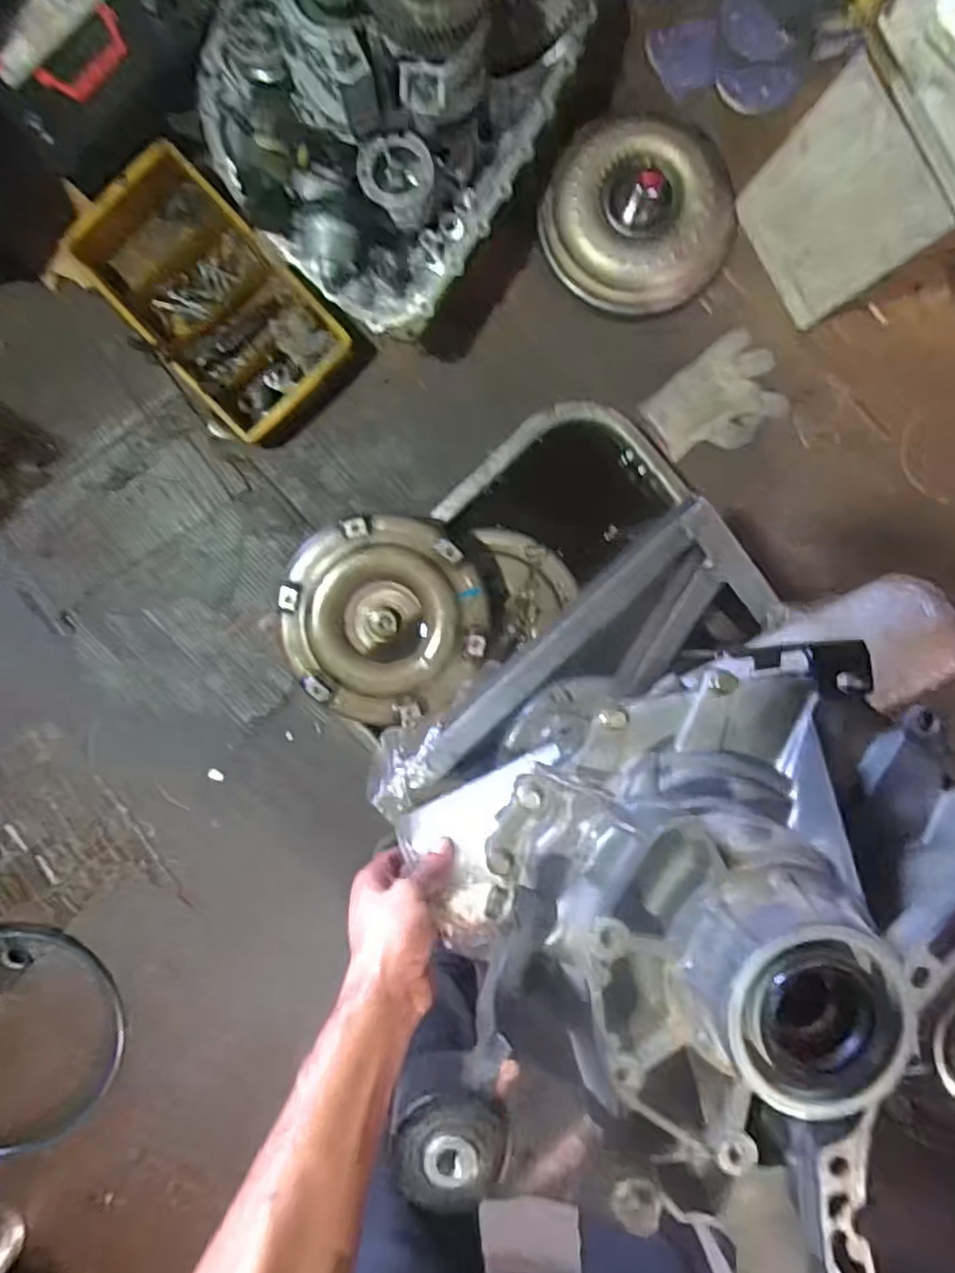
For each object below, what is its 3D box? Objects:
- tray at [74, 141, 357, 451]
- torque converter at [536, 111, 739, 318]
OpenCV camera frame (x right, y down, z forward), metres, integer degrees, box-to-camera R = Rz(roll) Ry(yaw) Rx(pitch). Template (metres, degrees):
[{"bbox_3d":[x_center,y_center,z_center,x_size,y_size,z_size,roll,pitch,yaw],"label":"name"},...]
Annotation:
[{"bbox_3d":[-0.377,-0.469,0.970,0.219,0.091,0.387,-43,92,3],"label":"tray"},{"bbox_3d":[0.224,-0.573,0.947,0.264,0.111,0.239,22,93,-2],"label":"torque converter"}]

